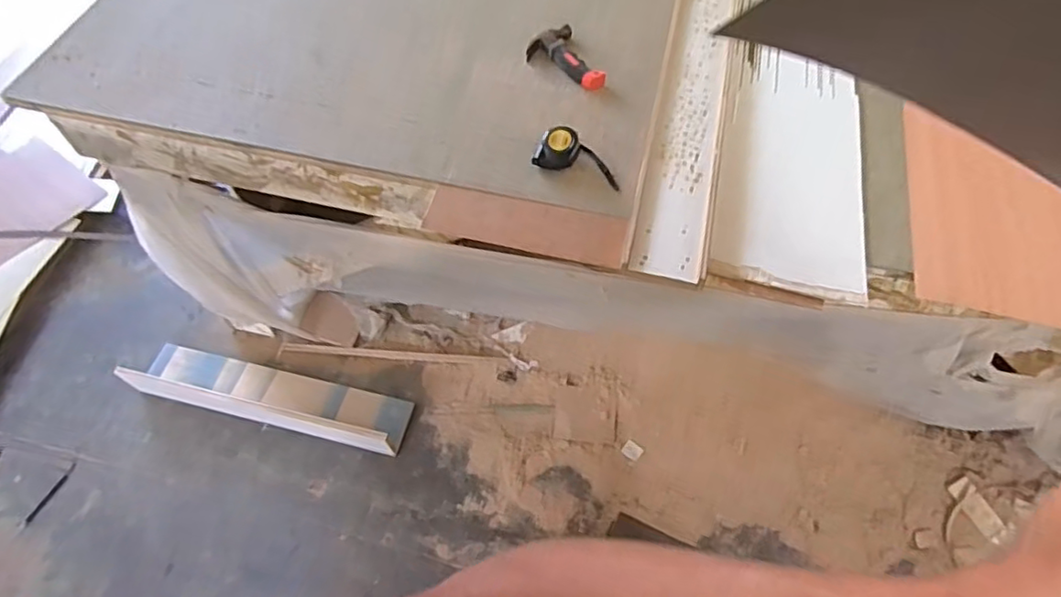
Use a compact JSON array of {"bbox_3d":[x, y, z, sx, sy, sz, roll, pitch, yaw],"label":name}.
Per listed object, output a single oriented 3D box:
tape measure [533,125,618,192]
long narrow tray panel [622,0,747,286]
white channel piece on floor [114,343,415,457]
[{"bbox_3d":[0.078,-0.226,0.950,0.137,0.042,0.072,15,62,9],"label":"tape measure"},{"bbox_3d":[0.313,-0.489,1.101,0.115,0.019,1.094,12,62,8],"label":"long narrow tray panel"},{"bbox_3d":[-0.680,0.253,1.630,0.738,0.059,0.155,12,59,8],"label":"white channel piece on floor"}]

